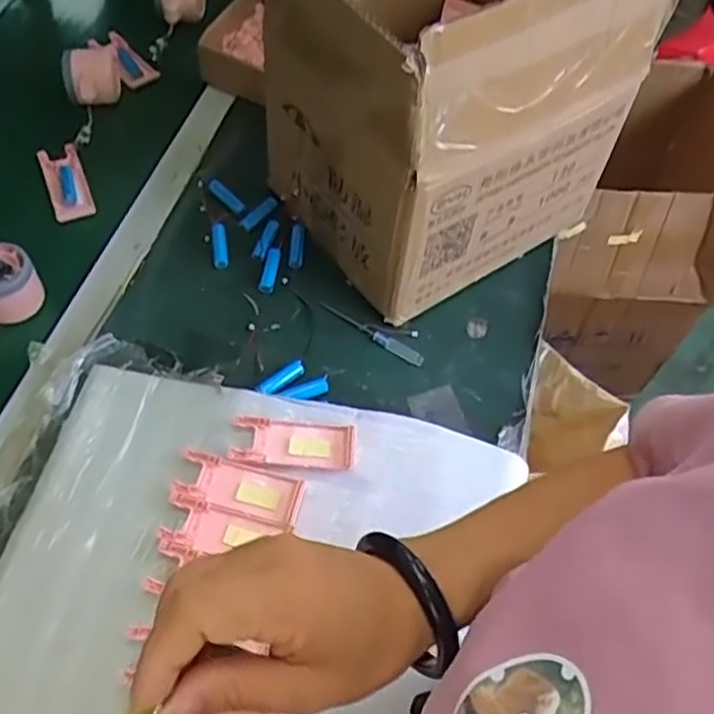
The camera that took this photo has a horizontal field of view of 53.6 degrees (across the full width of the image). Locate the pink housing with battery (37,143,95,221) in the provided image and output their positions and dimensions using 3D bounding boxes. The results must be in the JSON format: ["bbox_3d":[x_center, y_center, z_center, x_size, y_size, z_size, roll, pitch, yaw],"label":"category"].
[{"bbox_3d":[-0.307,-0.184,0.747,0.041,0.018,0.102,-19,61,-16],"label":"pink housing with battery"}]

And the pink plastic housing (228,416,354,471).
[{"bbox_3d":[-0.054,0.074,0.599,0.100,0.016,0.040,2,57,-4],"label":"pink plastic housing"}]

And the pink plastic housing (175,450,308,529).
[{"bbox_3d":[-0.096,0.107,0.580,0.101,0.006,0.039,18,71,-5],"label":"pink plastic housing"}]

